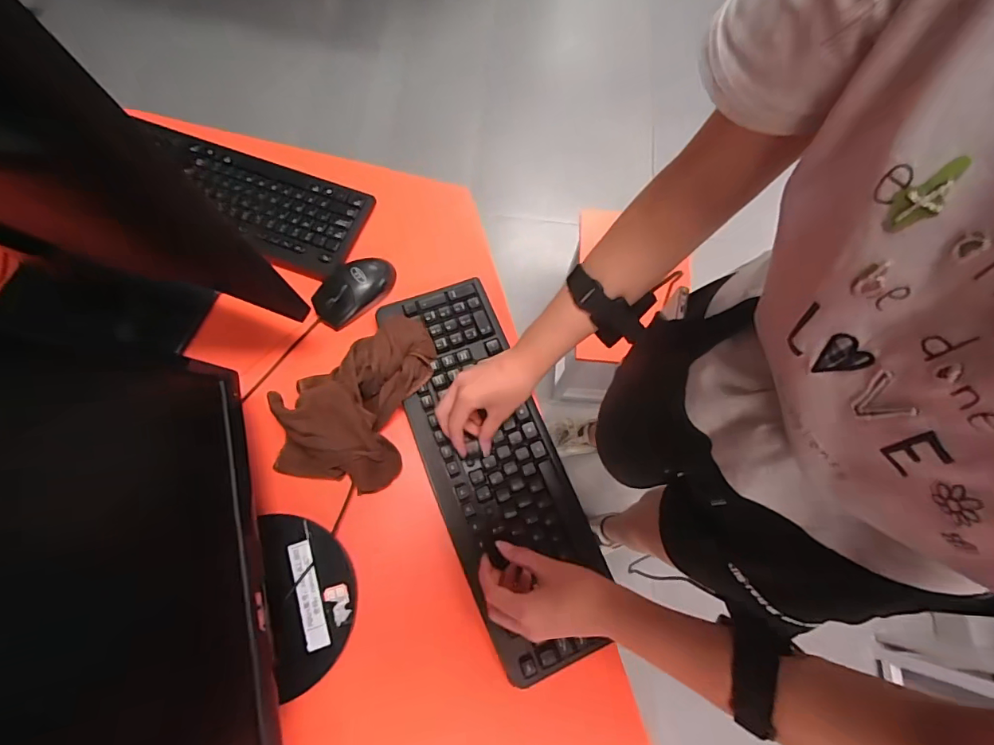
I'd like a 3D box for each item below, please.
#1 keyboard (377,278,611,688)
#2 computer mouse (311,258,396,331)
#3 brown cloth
[{"bbox_3d":[-0.007,0.091,0.532,0.147,0.021,0.431,-17,72,-8],"label":"keyboard"},{"bbox_3d":[-0.176,-0.105,0.581,0.107,0.030,0.053,-36,77,-12],"label":"computer mouse"},{"bbox_3d":[-0.156,0.021,0.510,0.137,0.087,0.195,17,72,3],"label":"brown cloth"}]

